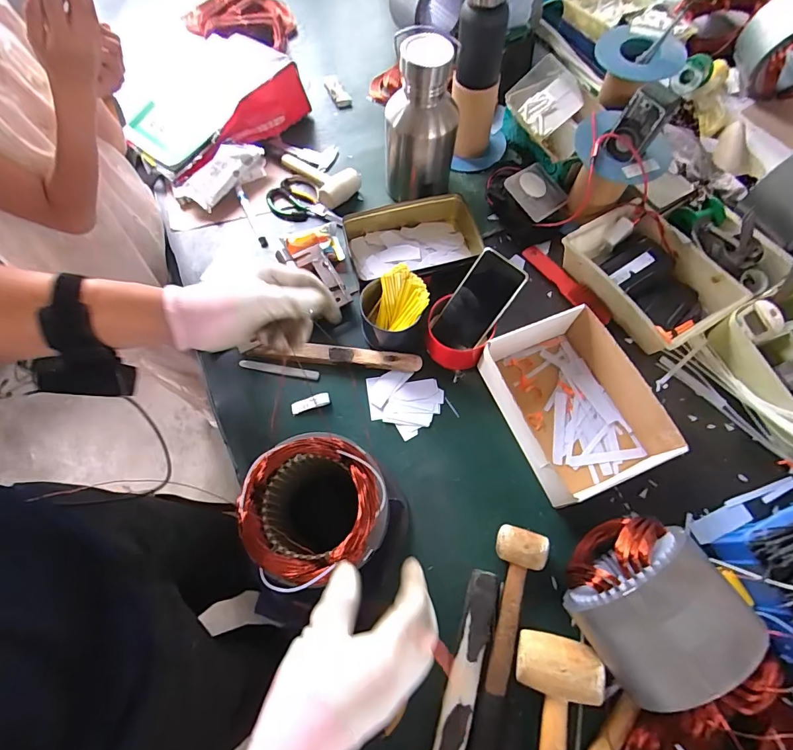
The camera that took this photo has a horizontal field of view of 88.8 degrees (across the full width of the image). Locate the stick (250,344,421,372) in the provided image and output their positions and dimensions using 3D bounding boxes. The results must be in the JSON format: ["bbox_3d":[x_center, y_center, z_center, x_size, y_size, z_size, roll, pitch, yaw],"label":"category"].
[{"bbox_3d":[-0.096,-0.030,0.650,0.267,0.022,0.028,5,68,4],"label":"stick"}]

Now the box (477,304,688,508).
[{"bbox_3d":[0.252,0.042,0.587,0.195,0.072,0.241,-22,69,-7],"label":"box"}]

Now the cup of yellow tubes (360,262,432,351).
[{"bbox_3d":[-0.003,-0.097,0.636,0.104,0.088,0.101,-1,68,1],"label":"cup of yellow tubes"}]

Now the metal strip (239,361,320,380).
[{"bbox_3d":[-0.189,-0.008,0.650,0.130,0.005,0.015,9,68,5],"label":"metal strip"}]

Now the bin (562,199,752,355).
[{"bbox_3d":[0.414,-0.164,0.674,0.172,0.053,0.248,-28,70,-10],"label":"bin"}]

